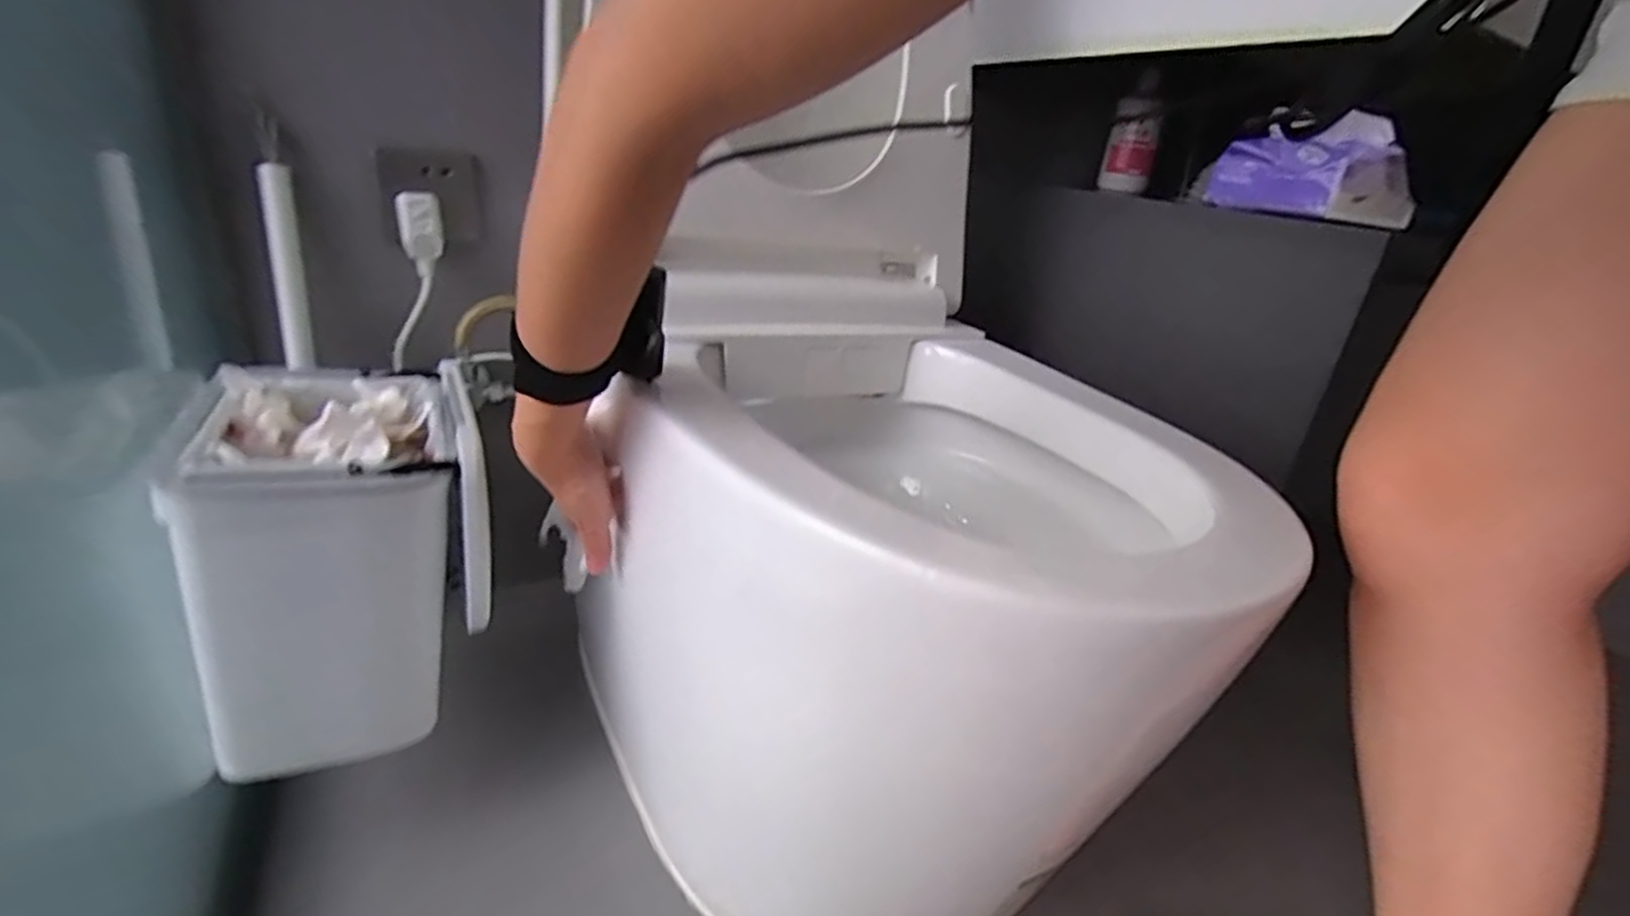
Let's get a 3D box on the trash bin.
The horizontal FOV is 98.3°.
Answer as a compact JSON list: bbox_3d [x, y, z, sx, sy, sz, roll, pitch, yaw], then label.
[{"bbox_3d":[-0.364,0.068,0.542,0.145,0.217,0.246,-7,27,-31],"label":"trash bin"}]

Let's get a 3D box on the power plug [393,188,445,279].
[{"bbox_3d":[-0.369,-0.210,0.663,0.036,0.073,0.029,-8,27,-33],"label":"power plug"}]

